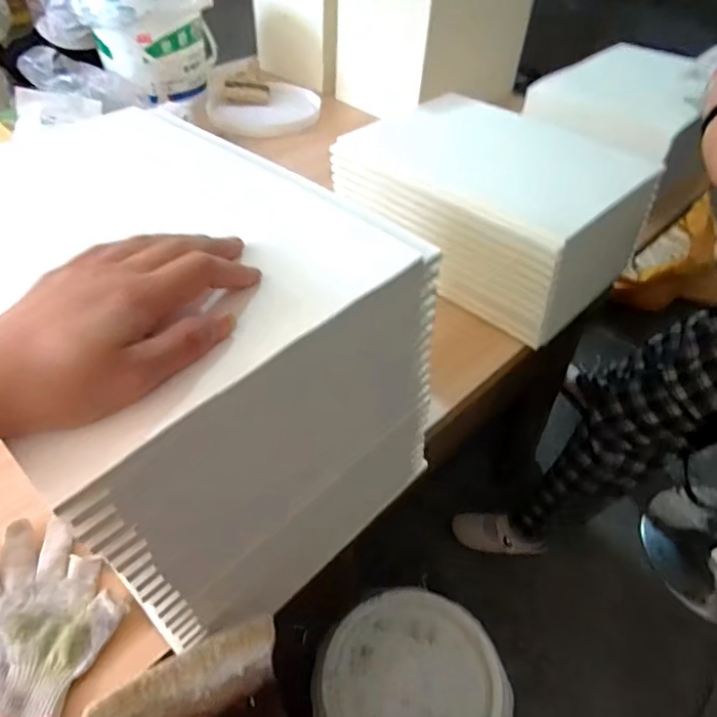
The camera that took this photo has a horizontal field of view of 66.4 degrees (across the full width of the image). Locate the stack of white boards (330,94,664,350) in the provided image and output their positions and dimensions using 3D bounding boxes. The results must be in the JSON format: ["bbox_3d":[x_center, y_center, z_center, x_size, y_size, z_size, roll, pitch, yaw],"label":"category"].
[{"bbox_3d":[0.190,-0.232,0.822,0.287,0.153,0.397,-31,53,-29],"label":"stack of white boards"}]

